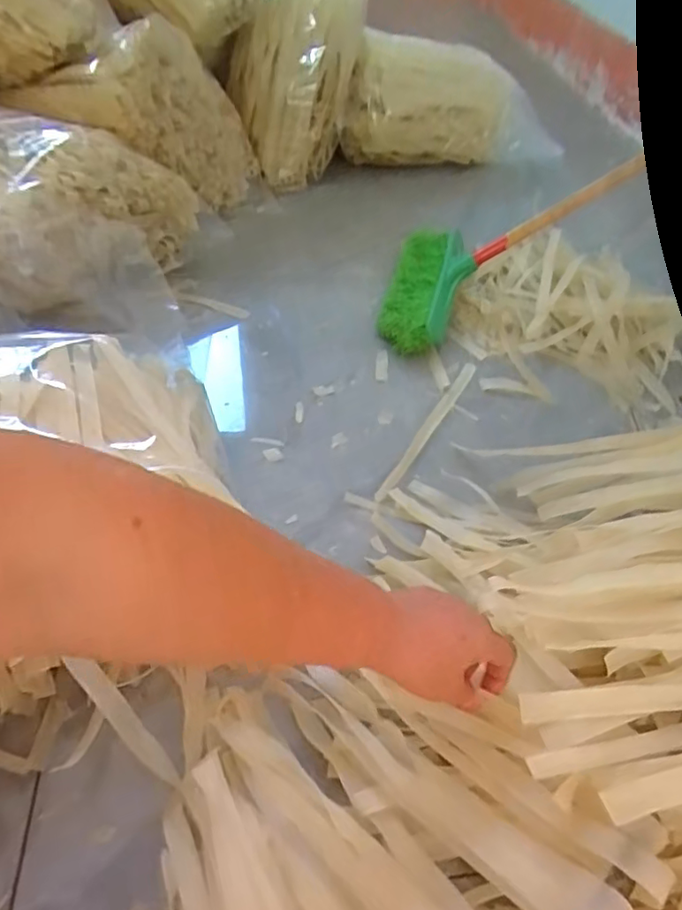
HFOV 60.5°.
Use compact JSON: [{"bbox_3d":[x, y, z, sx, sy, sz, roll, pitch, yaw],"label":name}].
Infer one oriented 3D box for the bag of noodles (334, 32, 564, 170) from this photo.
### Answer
[{"bbox_3d":[0.240,-0.717,1.212,0.500,0.232,0.144,-7,49,-11],"label":"bag of noodles"}]

